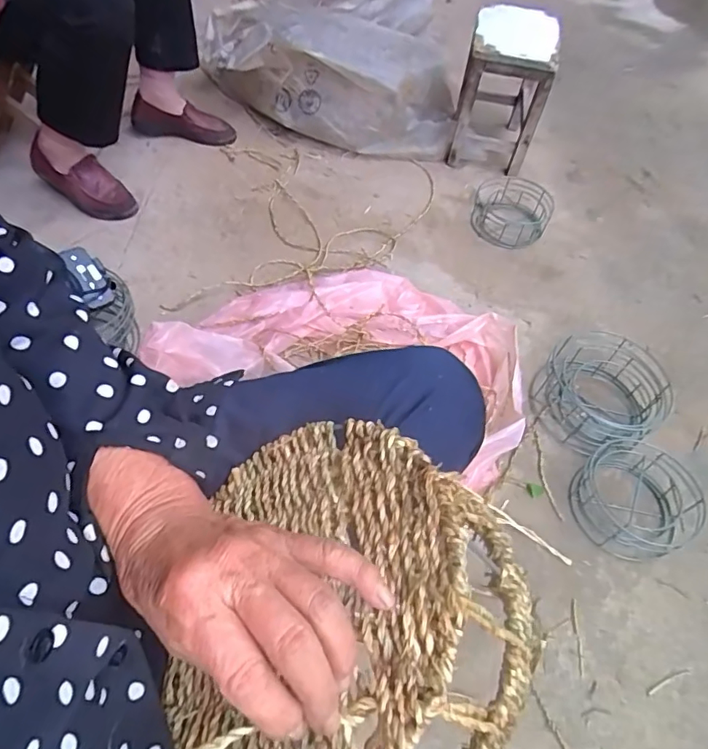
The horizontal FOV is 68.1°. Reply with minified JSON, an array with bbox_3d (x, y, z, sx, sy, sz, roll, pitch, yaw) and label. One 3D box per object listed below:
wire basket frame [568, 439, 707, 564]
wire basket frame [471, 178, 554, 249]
[{"bbox_3d":[0.460,0.205,0.846,0.189,0.066,0.191,39,60,21],"label":"wire basket frame"},{"bbox_3d":[0.388,-0.404,1.290,0.180,0.060,0.201,14,54,4],"label":"wire basket frame"}]

